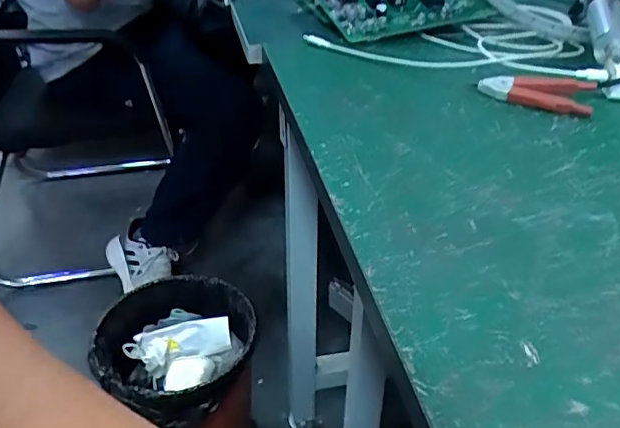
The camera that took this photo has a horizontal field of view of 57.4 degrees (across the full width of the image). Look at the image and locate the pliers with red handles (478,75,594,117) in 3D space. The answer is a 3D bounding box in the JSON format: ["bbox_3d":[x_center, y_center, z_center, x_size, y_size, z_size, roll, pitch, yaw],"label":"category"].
[{"bbox_3d":[0.182,-0.098,0.457,0.086,0.018,0.036,11,35,16],"label":"pliers with red handles"}]

